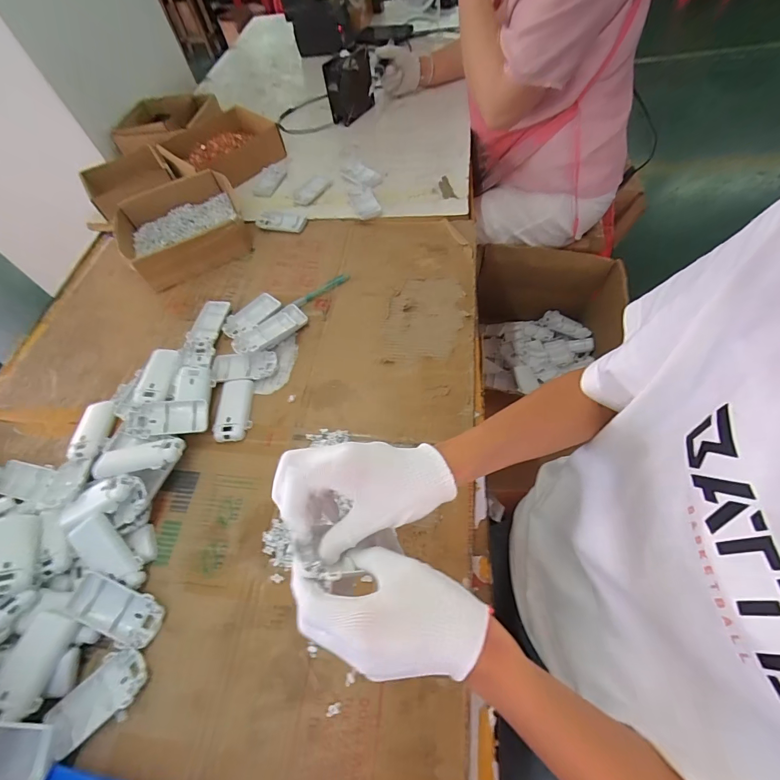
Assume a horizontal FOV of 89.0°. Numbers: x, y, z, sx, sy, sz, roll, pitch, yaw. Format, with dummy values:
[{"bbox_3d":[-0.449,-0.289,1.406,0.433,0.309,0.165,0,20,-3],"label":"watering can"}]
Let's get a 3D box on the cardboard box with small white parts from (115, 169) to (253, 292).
[{"bbox_3d":[-0.390,-0.304,0.755,0.220,0.078,0.197,-27,58,-9],"label":"cardboard box with small white parts"}]

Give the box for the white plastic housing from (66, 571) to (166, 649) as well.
[{"bbox_3d":[-0.296,0.236,0.428,0.099,0.016,0.048,27,64,2],"label":"white plastic housing"}]

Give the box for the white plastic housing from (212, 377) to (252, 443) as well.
[{"bbox_3d":[-0.218,0.026,0.552,0.047,0.013,0.096,-8,57,3],"label":"white plastic housing"}]

